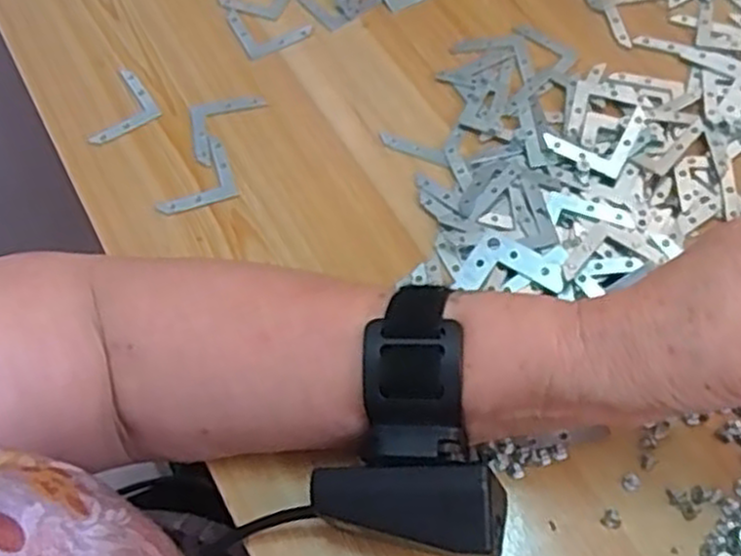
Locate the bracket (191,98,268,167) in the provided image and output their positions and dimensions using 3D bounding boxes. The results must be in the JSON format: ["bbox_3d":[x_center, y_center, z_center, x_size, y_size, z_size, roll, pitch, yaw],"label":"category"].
[{"bbox_3d":[-0.077,-0.082,0.423,0.042,0.004,0.041,-10,62,-4],"label":"bracket"}]

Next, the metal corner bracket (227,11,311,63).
[{"bbox_3d":[-0.065,-0.142,0.458,0.052,0.004,0.031,13,65,7],"label":"metal corner bracket"}]

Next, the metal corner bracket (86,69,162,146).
[{"bbox_3d":[-0.145,-0.096,0.436,0.041,0.006,0.042,-30,65,-14],"label":"metal corner bracket"}]

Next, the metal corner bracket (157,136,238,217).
[{"bbox_3d":[-0.096,-0.054,0.409,0.042,0.004,0.043,-19,62,-8],"label":"metal corner bracket"}]

